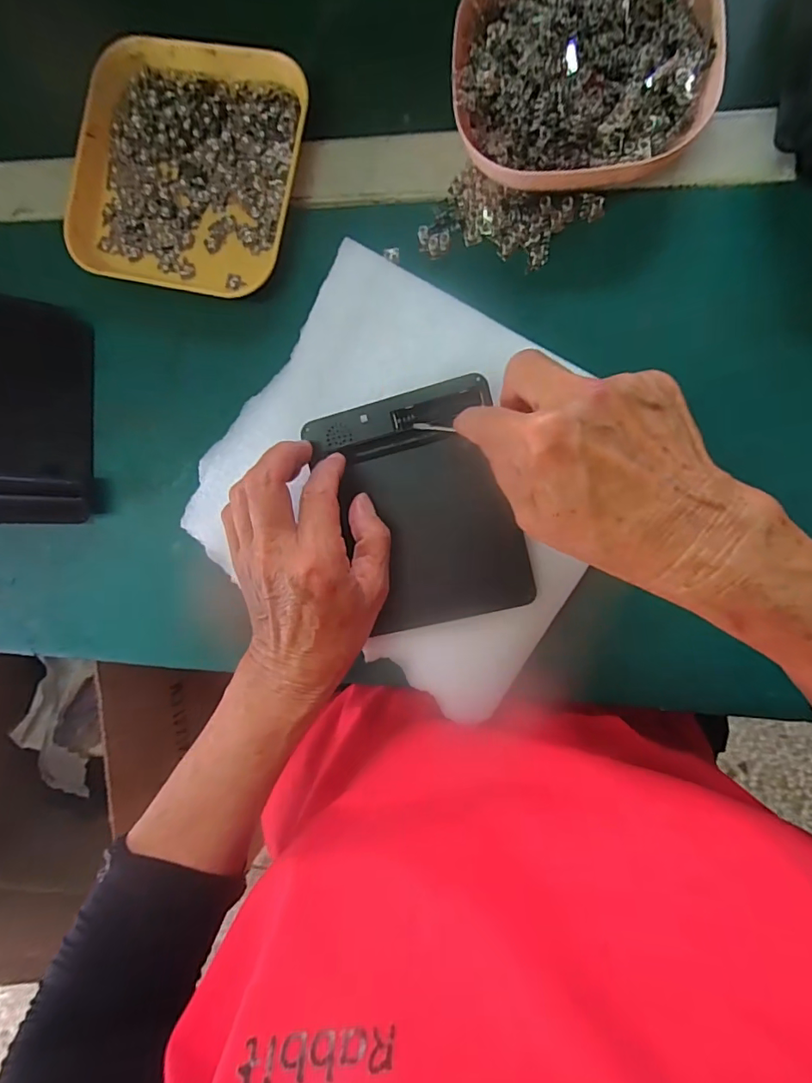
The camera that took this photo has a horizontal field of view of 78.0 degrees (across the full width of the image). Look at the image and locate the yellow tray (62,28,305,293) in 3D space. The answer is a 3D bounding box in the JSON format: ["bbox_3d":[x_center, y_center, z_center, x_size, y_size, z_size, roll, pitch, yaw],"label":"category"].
[{"bbox_3d":[-0.140,-0.234,0.318,0.145,0.015,0.142,12,95,7],"label":"yellow tray"}]

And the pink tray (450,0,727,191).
[{"bbox_3d":[0.095,-0.259,0.274,0.134,0.030,0.121,3,93,8],"label":"pink tray"}]

